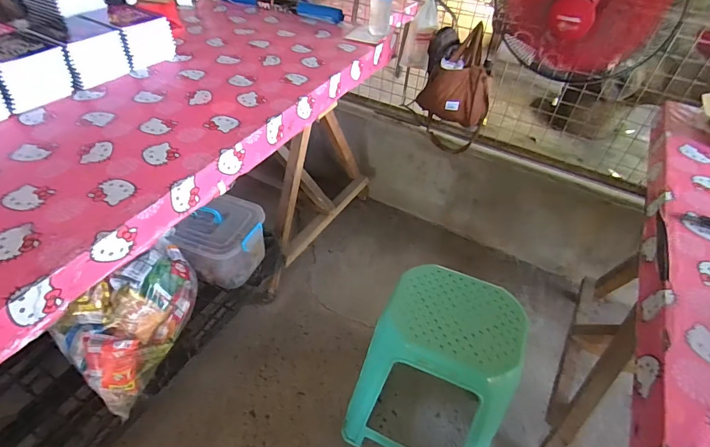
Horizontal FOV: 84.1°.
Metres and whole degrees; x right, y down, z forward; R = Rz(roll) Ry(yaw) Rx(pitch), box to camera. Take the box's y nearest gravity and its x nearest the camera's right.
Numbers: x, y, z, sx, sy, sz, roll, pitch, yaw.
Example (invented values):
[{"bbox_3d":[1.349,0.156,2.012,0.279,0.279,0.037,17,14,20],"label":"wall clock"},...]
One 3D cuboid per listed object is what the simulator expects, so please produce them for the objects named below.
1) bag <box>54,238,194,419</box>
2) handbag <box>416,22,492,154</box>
[{"bbox_3d":[-0.558,0.246,1.032,0.233,0.231,0.351,30,50,24],"label":"bag"},{"bbox_3d":[0.385,-0.472,1.560,0.267,0.465,0.176,14,45,10],"label":"handbag"}]

